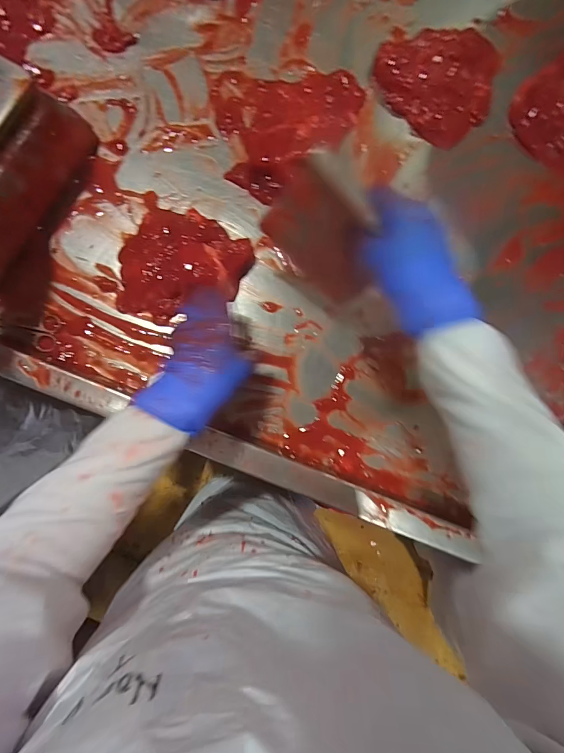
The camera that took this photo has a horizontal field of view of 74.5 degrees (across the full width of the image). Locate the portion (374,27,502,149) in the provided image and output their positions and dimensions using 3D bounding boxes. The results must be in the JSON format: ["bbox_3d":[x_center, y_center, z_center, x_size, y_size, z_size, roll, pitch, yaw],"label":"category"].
[{"bbox_3d":[0.254,-0.468,0.576,0.185,0.025,0.180,-41,91,-5],"label":"portion"}]

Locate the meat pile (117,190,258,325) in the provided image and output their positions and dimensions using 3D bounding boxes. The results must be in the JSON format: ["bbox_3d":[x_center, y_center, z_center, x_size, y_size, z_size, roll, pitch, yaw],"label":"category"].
[{"bbox_3d":[-0.142,-0.153,0.520,0.169,0.035,0.162,0,87,-4],"label":"meat pile"}]

